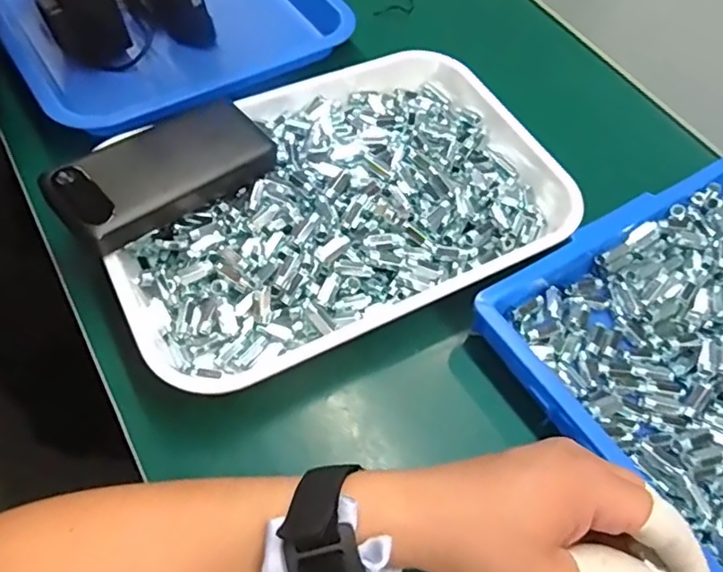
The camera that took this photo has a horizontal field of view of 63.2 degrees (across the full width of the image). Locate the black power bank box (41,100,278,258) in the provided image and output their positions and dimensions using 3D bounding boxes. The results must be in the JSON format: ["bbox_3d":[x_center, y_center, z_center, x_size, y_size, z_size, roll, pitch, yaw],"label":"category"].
[{"bbox_3d":[-0.144,-0.088,0.428,0.152,0.032,0.076,-34,66,-22],"label":"black power bank box"}]

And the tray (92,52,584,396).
[{"bbox_3d":[-0.016,-0.070,0.465,0.355,0.043,0.239,-24,63,-17],"label":"tray"}]

